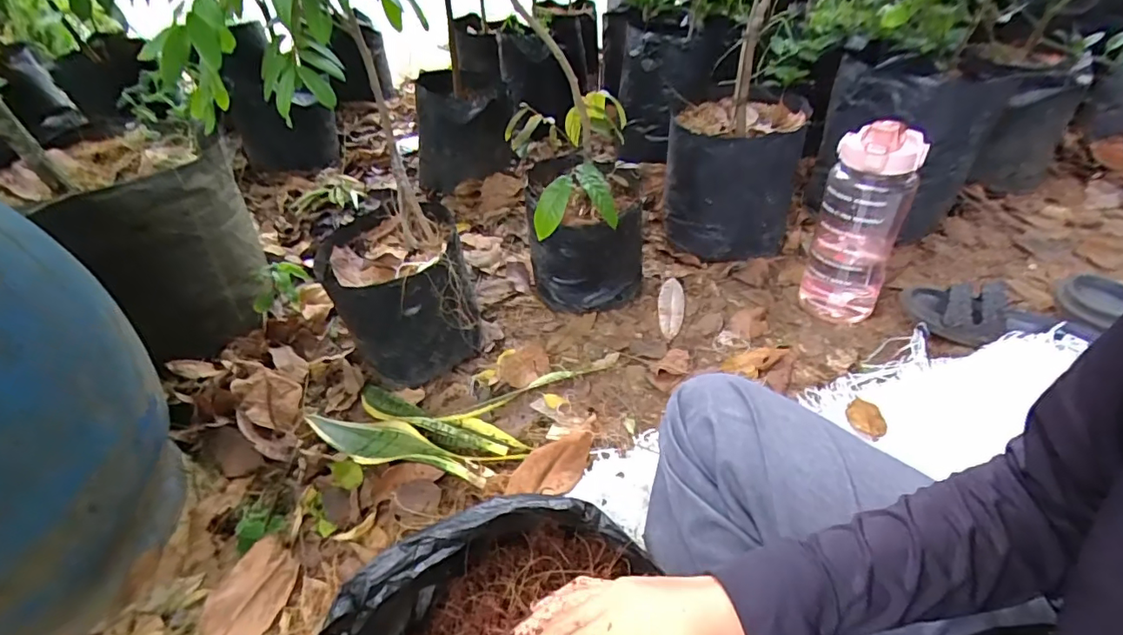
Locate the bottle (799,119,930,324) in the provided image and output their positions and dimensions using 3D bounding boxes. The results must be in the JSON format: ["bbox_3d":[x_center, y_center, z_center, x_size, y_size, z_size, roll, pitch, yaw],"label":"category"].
[{"bbox_3d":[0.448,-0.145,0.807,0.111,0.284,0.104,16,43,26],"label":"bottle"}]

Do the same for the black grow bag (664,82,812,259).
[{"bbox_3d":[0.317,-0.266,1.007,0.213,0.240,0.268,9,40,18],"label":"black grow bag"}]

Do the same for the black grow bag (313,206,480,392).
[{"bbox_3d":[-0.225,-0.024,0.786,0.180,0.198,0.176,-10,38,-5],"label":"black grow bag"}]

